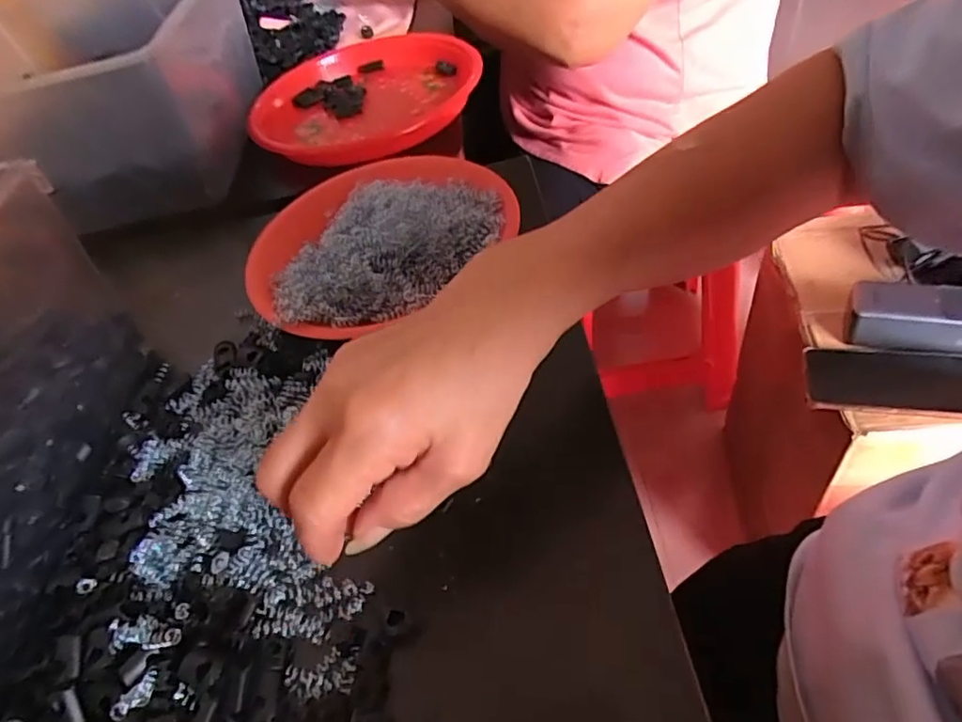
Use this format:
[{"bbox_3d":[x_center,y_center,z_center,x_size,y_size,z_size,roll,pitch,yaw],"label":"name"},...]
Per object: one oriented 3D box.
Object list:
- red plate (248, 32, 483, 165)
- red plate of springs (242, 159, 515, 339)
[{"bbox_3d":[-0.118,-0.282,0.606,0.223,0.033,0.215,-7,49,8],"label":"red plate"},{"bbox_3d":[-0.080,-0.095,0.430,0.191,0.047,0.159,-36,52,-18],"label":"red plate of springs"}]

